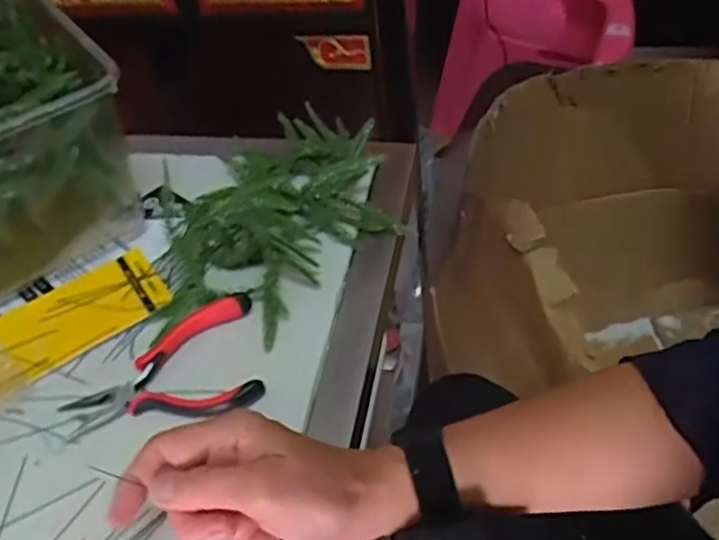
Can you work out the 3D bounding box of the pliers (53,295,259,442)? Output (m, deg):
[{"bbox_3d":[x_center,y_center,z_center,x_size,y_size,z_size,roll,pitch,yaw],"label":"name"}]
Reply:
[{"bbox_3d":[-0.130,0.065,0.454,0.125,0.016,0.082,-14,48,-6],"label":"pliers"}]

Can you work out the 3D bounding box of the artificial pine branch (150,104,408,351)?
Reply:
[{"bbox_3d":[-0.056,-0.056,0.514,0.163,0.079,0.224,5,48,11],"label":"artificial pine branch"}]

